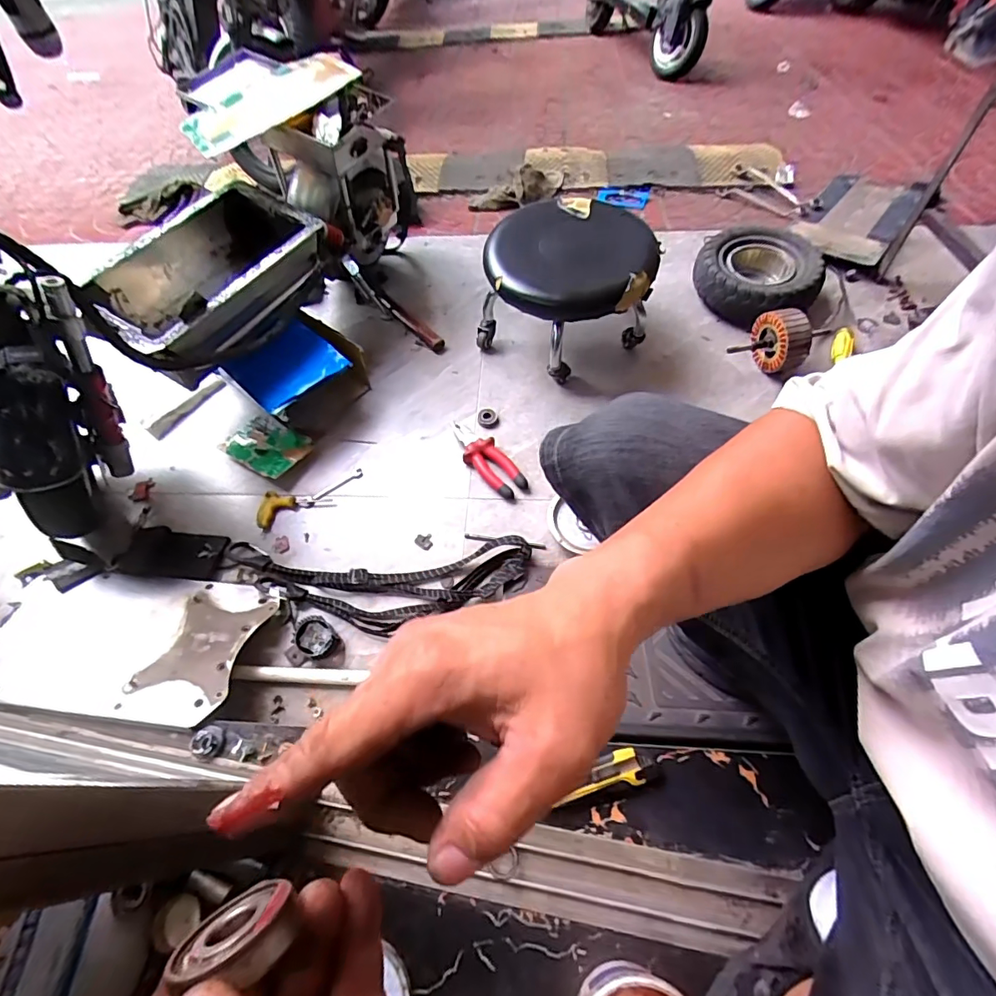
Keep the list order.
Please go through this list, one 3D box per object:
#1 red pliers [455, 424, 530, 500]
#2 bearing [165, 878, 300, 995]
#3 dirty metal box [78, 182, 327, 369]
[{"bbox_3d":[-0.024,-0.075,0.910,0.060,0.023,0.183,-35,64,-16],"label":"red pliers"},{"bbox_3d":[-0.087,0.145,0.165,0.037,0.036,0.011,-16,90,-7],"label":"bearing"},{"bbox_3d":[-0.509,-0.385,0.903,0.266,0.126,0.408,32,66,20],"label":"dirty metal box"}]

